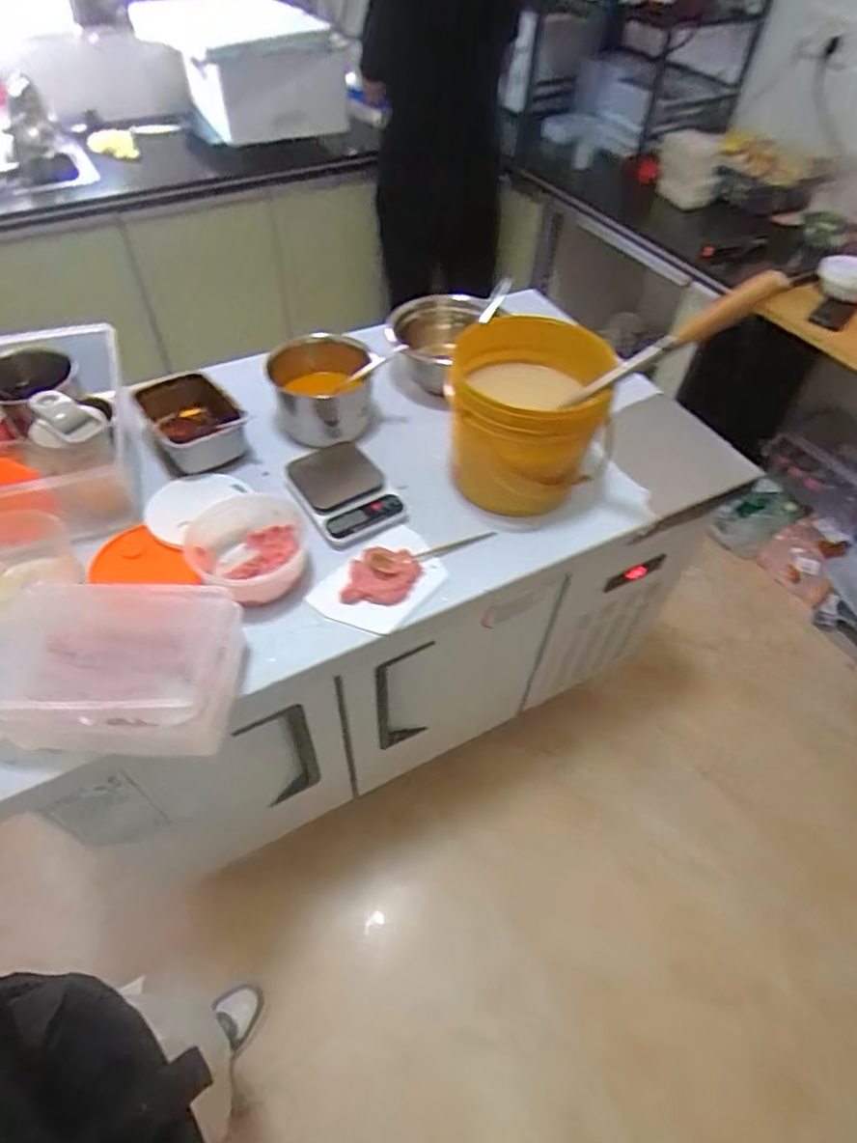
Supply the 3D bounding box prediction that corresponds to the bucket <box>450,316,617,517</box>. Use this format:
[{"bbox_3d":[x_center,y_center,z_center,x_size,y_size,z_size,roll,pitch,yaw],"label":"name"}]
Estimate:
[{"bbox_3d":[0.140,-0.228,0.914,0.208,0.195,0.233,10,52,5],"label":"bucket"}]

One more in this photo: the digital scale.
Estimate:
[{"bbox_3d":[-0.132,-0.129,0.933,0.129,0.015,0.202,-24,57,-20],"label":"digital scale"}]

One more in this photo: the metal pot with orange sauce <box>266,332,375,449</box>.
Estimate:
[{"bbox_3d":[-0.174,-0.299,1.013,0.160,0.094,0.192,-8,53,-9],"label":"metal pot with orange sauce"}]

